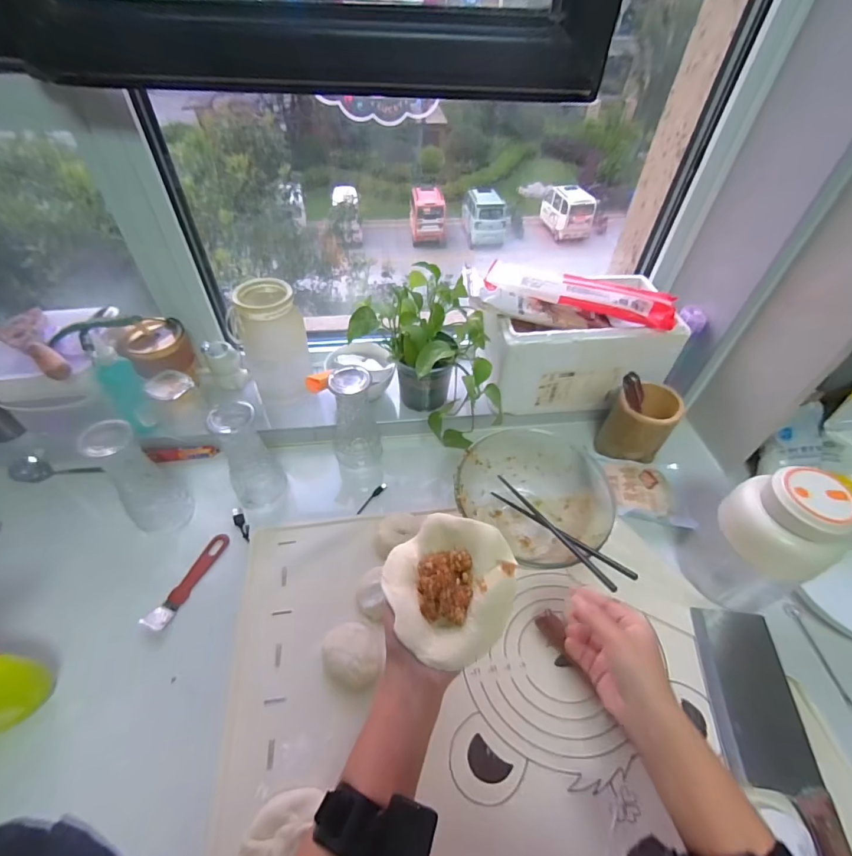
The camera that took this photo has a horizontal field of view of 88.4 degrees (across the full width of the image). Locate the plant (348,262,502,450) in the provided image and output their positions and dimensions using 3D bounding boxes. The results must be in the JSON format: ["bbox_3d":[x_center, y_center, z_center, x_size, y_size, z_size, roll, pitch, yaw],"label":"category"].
[{"bbox_3d":[-0.009,-0.113,0.667,0.189,0.189,0.241,-5,49,-8],"label":"plant"}]

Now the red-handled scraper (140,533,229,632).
[{"bbox_3d":[-0.306,0.194,0.566,0.028,0.014,0.131,18,50,12],"label":"red-handled scraper"}]

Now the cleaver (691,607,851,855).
[{"bbox_3d":[0.365,0.332,0.463,0.096,0.027,0.272,3,49,-1],"label":"cleaver"}]

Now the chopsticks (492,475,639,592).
[{"bbox_3d":[0.157,0.124,0.549,0.029,0.025,0.228,-23,28,-18],"label":"chopsticks"}]

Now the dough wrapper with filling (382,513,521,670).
[{"bbox_3d":[0.017,0.145,0.404,0.118,0.048,0.117,19,54,13],"label":"dough wrapper with filling"}]

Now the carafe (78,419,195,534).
[{"bbox_3d":[-0.368,0.064,0.558,0.074,0.183,0.068,35,55,24],"label":"carafe"}]

